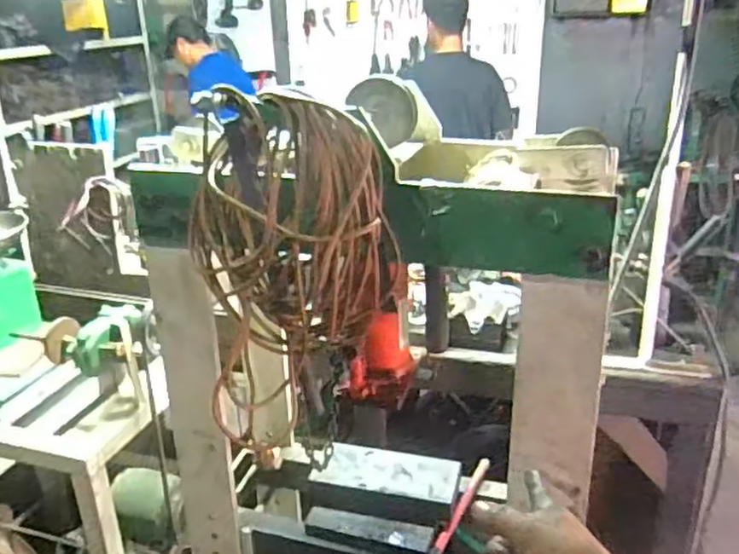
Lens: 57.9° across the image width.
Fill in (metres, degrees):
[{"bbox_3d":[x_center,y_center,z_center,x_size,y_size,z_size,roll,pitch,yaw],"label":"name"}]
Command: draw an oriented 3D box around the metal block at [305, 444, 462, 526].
[{"bbox_3d":[0.029,0.440,1.424,0.315,0.058,0.160,6,24,16],"label":"metal block"}]

